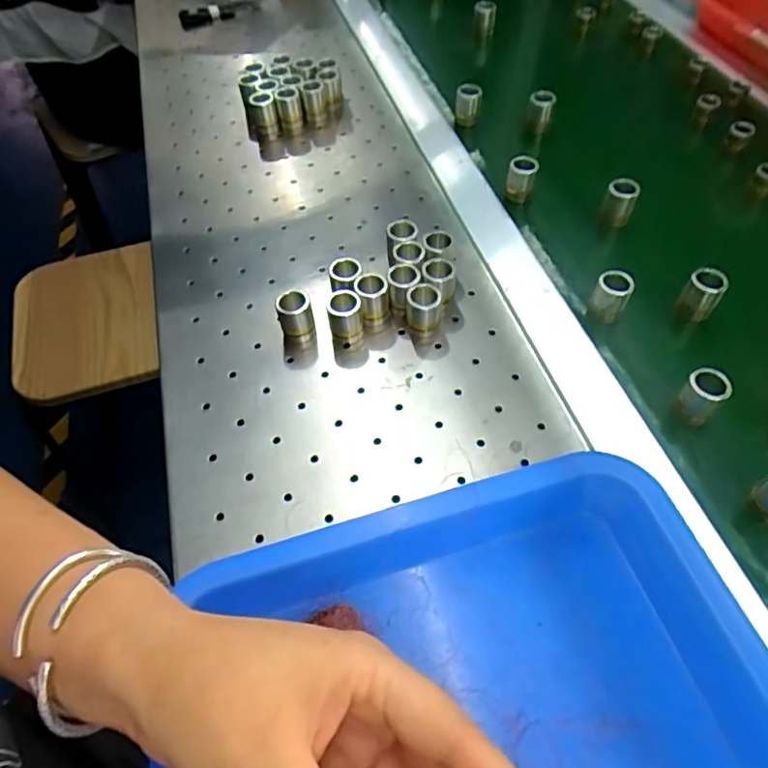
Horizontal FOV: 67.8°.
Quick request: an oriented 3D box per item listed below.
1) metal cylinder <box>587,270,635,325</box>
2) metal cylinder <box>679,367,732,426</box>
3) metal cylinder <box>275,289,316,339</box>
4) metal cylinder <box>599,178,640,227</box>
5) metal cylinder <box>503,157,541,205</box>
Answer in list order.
[{"bbox_3d":[0.157,-0.059,0.396,0.023,0.034,0.017,25,59,18],"label":"metal cylinder"},{"bbox_3d":[0.191,0.009,0.345,0.022,0.036,0.020,-1,54,1],"label":"metal cylinder"},{"bbox_3d":[-0.060,-0.045,0.382,0.022,0.033,0.019,-20,56,-13],"label":"metal cylinder"},{"bbox_3d":[0.187,-0.144,0.453,0.023,0.035,0.017,20,57,15],"label":"metal cylinder"},{"bbox_3d":[0.114,-0.172,0.476,0.022,0.034,0.021,12,56,9],"label":"metal cylinder"}]

